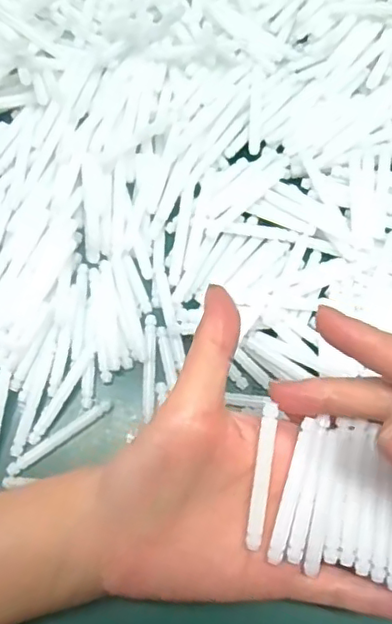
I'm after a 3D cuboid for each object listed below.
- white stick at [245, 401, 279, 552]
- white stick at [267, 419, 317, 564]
[{"bbox_3d":[0.026,0.066,0.237,0.005,0.004,0.059,7,95,1],"label":"white stick"},{"bbox_3d":[0.039,0.071,0.237,0.006,0.004,0.056,14,90,3],"label":"white stick"}]

